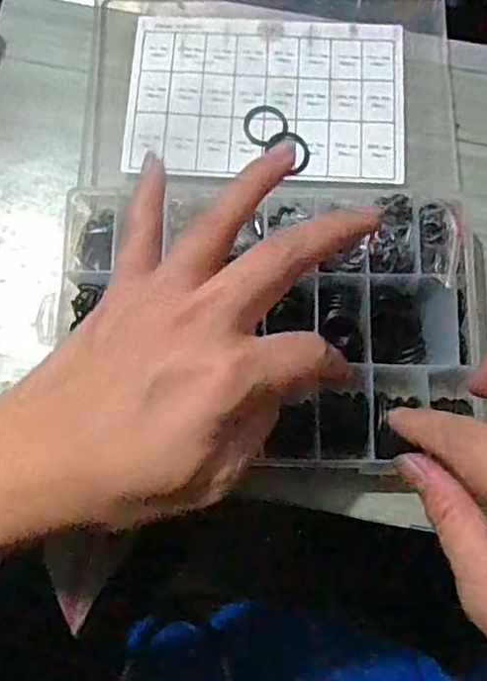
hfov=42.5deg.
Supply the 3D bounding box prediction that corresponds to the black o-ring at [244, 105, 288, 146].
[{"bbox_3d":[0.011,-0.117,0.337,0.023,0.004,0.023,0,76,0],"label":"black o-ring"}]

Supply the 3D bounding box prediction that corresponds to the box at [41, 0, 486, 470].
[{"bbox_3d":[0.014,-0.079,0.315,0.197,0.037,0.272,3,76,1],"label":"box"}]

